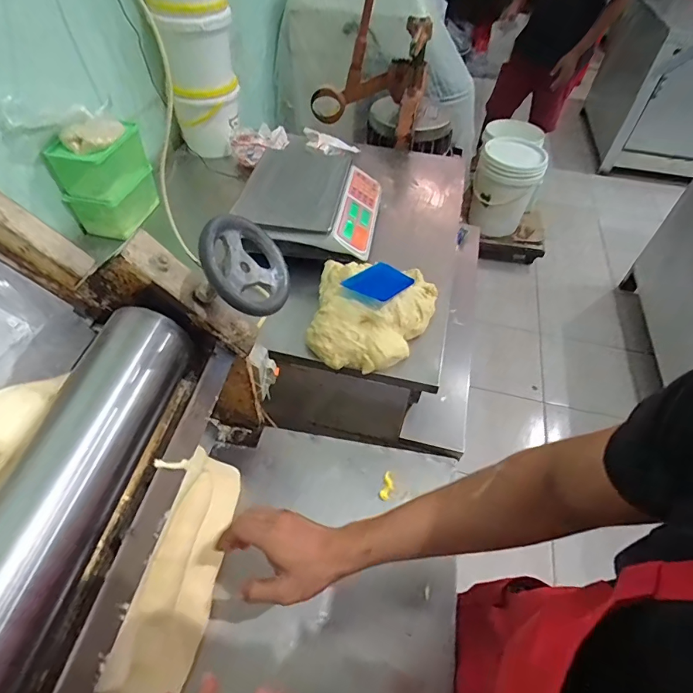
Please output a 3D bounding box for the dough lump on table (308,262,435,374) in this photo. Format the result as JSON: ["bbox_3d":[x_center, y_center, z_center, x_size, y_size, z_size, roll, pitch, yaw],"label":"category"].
[{"bbox_3d":[0.054,-0.067,0.832,0.236,0.086,0.224,9,50,5],"label":"dough lump on table"}]

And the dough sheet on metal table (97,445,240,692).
[{"bbox_3d":[-0.227,0.311,0.589,0.057,0.177,0.326,-12,51,35],"label":"dough sheet on metal table"}]

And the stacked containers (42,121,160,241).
[{"bbox_3d":[-0.563,-0.387,1.007,0.130,0.197,0.159,12,51,7],"label":"stacked containers"}]

